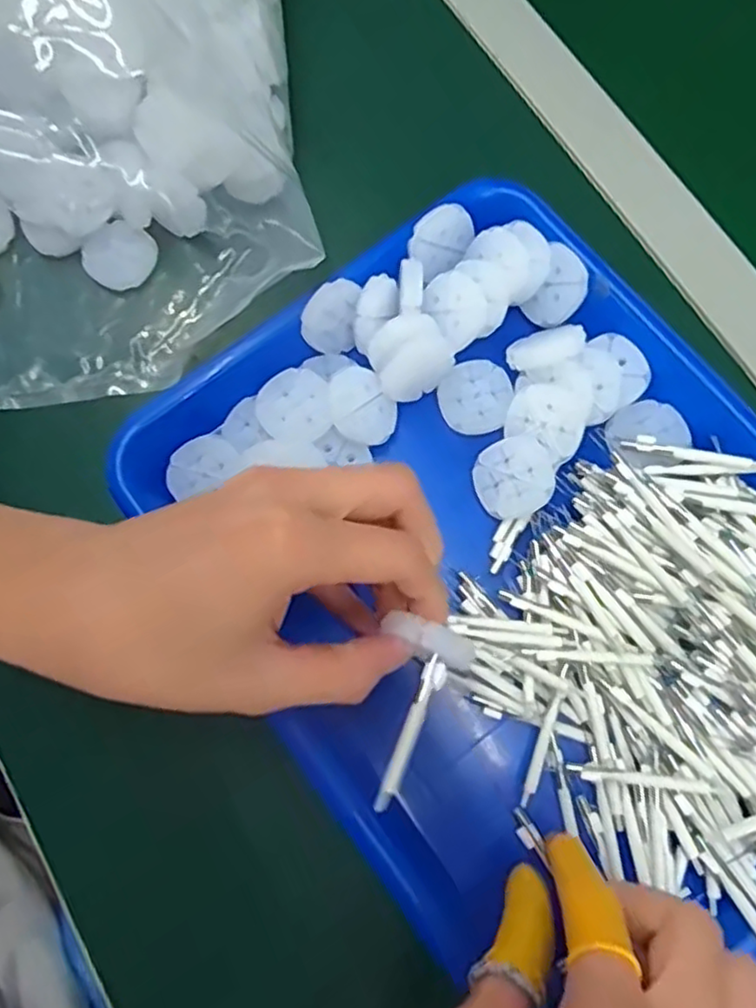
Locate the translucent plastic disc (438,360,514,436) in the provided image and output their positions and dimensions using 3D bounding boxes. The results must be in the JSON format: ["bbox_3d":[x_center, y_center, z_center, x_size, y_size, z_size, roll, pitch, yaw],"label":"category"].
[{"bbox_3d":[0.047,-0.050,0.321,0.034,0.009,0.032,0,77,1],"label":"translucent plastic disc"}]

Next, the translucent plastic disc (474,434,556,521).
[{"bbox_3d":[0.061,-0.012,0.305,0.035,0.007,0.034,-1,86,22],"label":"translucent plastic disc"}]

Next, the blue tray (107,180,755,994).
[{"bbox_3d":[0.066,0.030,0.294,0.248,0.033,0.325,-36,79,-7],"label":"blue tray"}]

